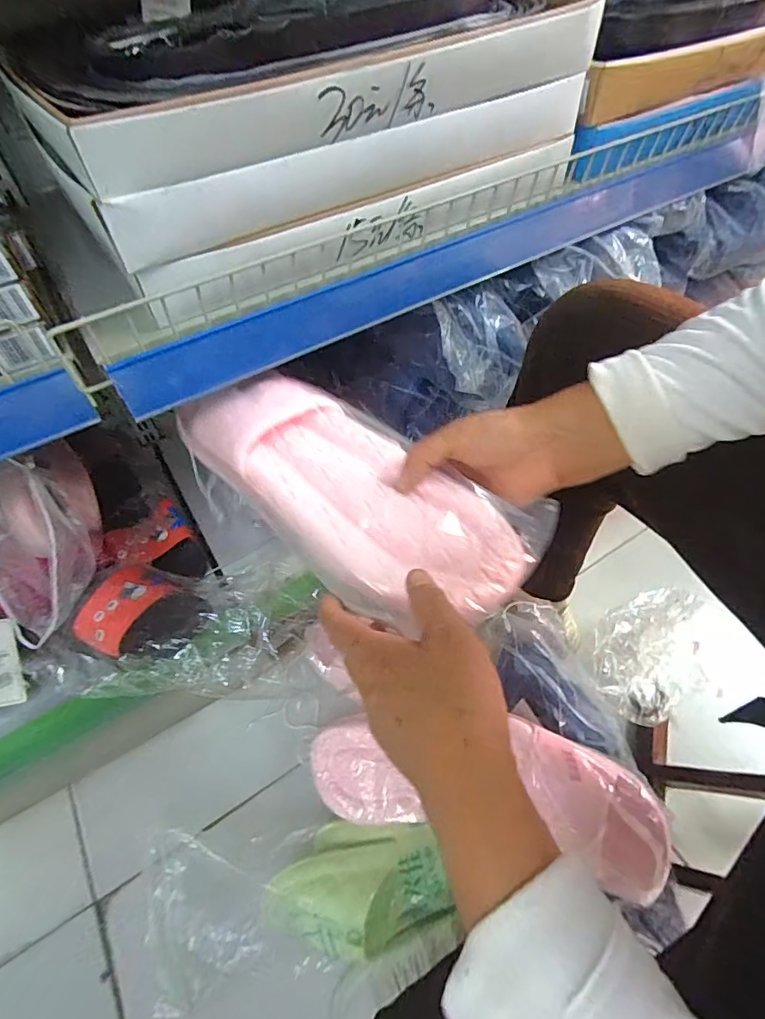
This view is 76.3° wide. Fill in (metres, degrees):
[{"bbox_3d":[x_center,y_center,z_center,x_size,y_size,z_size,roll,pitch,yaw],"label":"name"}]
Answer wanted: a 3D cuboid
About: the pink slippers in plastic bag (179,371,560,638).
[{"bbox_3d":[-0.028,-0.011,0.373,0.283,0.049,0.128,31,61,15],"label":"pink slippers in plastic bag"}]

